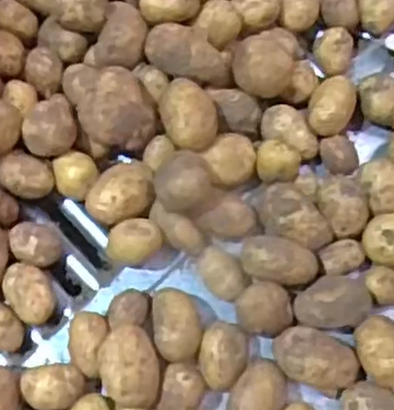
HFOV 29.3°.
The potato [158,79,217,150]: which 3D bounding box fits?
[{"bbox_3d":[-0.007,-0.067,0.554,0.039,0.032,0.055,-7,68,-2],"label":"potato"}]

